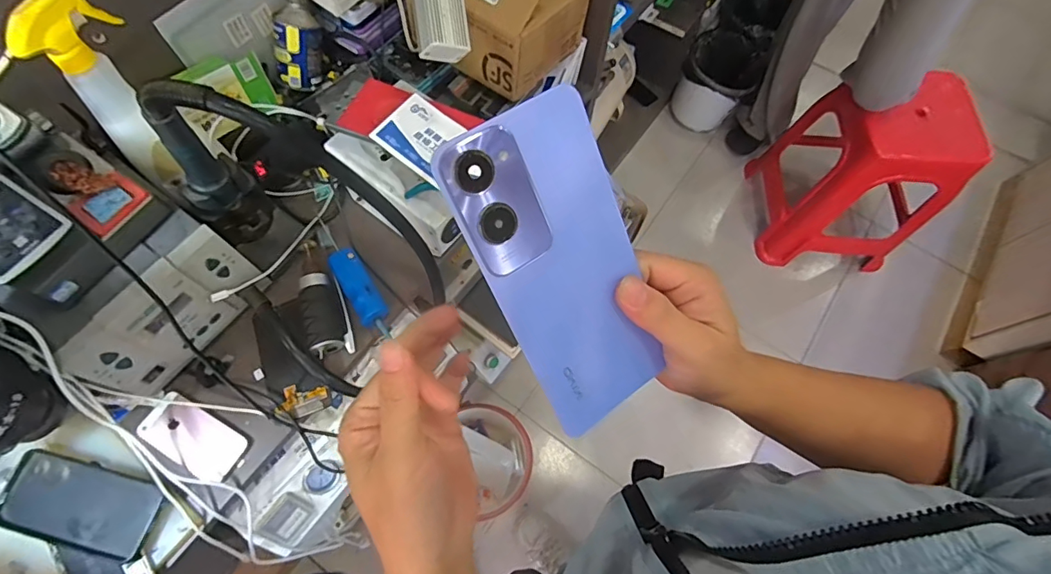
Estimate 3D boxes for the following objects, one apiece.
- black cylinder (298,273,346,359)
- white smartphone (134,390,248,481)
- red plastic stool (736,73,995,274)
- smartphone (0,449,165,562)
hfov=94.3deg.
[{"bbox_3d":[-0.254,0.031,0.606,0.041,0.033,0.102,-20,70,-10],"label":"black cylinder"},{"bbox_3d":[-0.387,0.175,0.567,0.119,0.015,0.059,29,69,10],"label":"white smartphone"},{"bbox_3d":[0.955,-0.327,1.405,0.391,0.518,0.388,4,67,-1],"label":"red plastic stool"},{"bbox_3d":[-0.483,0.235,0.527,0.168,0.014,0.080,14,68,3],"label":"smartphone"}]

